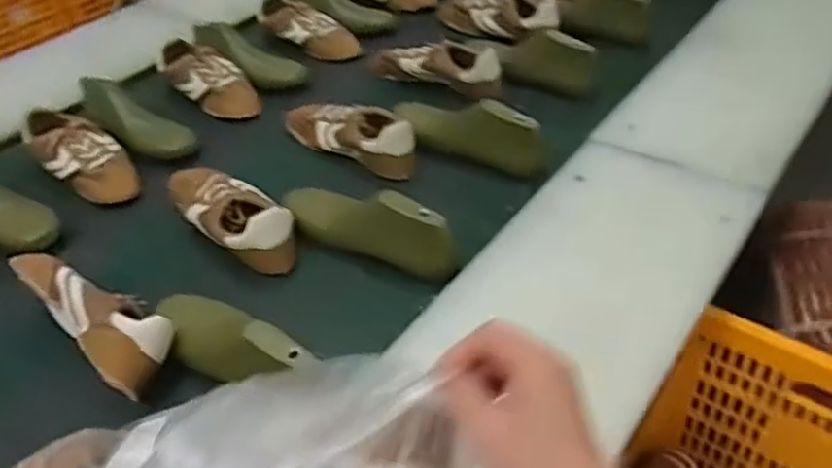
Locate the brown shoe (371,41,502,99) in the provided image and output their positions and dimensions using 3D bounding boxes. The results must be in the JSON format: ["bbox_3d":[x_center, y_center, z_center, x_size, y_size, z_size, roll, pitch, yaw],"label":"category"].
[{"bbox_3d":[0.034,-0.288,1.185,0.242,0.079,0.078,21,49,28],"label":"brown shoe"}]

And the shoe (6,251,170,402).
[{"bbox_3d":[-0.356,0.086,0.756,0.235,0.082,0.083,30,53,34],"label":"shoe"}]

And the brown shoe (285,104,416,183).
[{"bbox_3d":[-0.096,-0.161,1.060,0.255,0.068,0.104,24,50,30],"label":"brown shoe"}]

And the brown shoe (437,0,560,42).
[{"bbox_3d":[0.164,-0.438,1.336,0.096,0.101,0.257,-34,48,-27],"label":"brown shoe"}]

